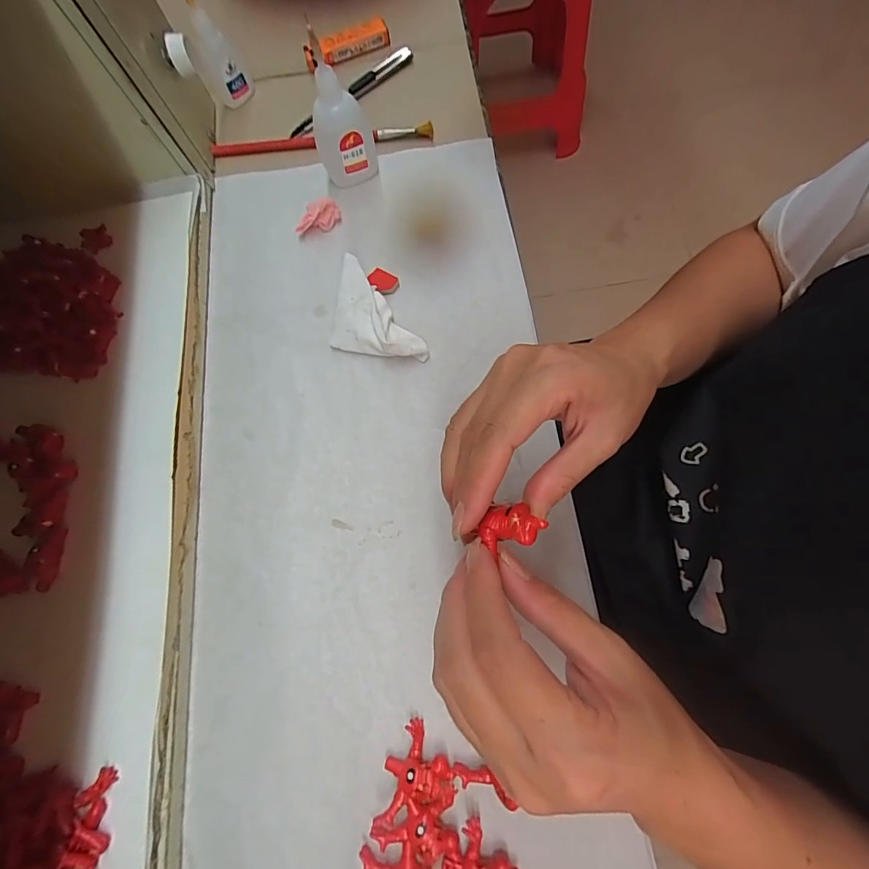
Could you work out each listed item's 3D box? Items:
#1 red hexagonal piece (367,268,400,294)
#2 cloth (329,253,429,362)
[{"bbox_3d":[-0.040,-0.116,0.324,0.023,0.006,0.018,24,75,9],"label":"red hexagonal piece"},{"bbox_3d":[-0.053,-0.083,0.310,0.050,0.022,0.096,-36,75,-9],"label":"cloth"}]

